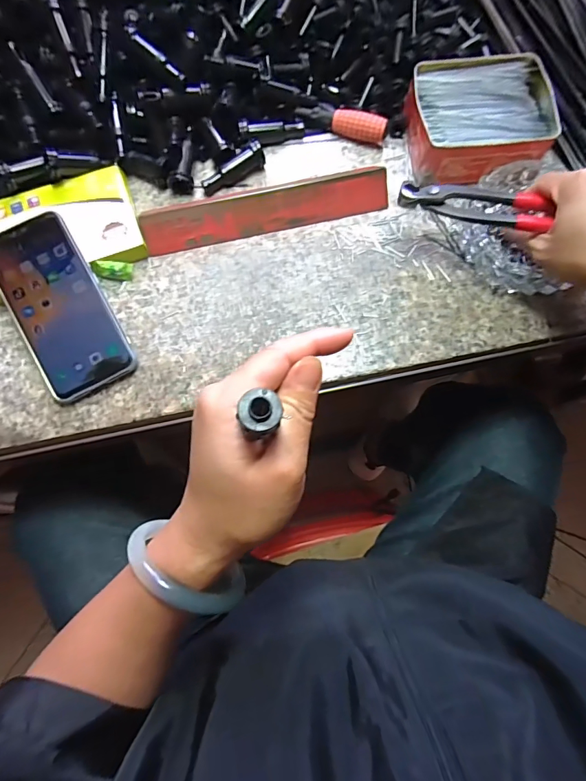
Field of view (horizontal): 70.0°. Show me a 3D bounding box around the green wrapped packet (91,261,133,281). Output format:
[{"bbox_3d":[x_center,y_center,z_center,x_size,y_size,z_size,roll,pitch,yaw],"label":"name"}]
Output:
[{"bbox_3d":[-0.163,-0.110,0.380,0.032,0.014,0.013,5,76,1],"label":"green wrapped packet"}]

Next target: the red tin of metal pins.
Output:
[{"bbox_3d":[0.171,-0.254,0.394,0.126,0.043,0.108,1,76,0],"label":"red tin of metal pins"}]

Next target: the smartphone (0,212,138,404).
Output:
[{"bbox_3d":[-0.199,-0.071,0.354,0.075,0.010,0.154,-29,86,-5],"label":"smartphone"}]

